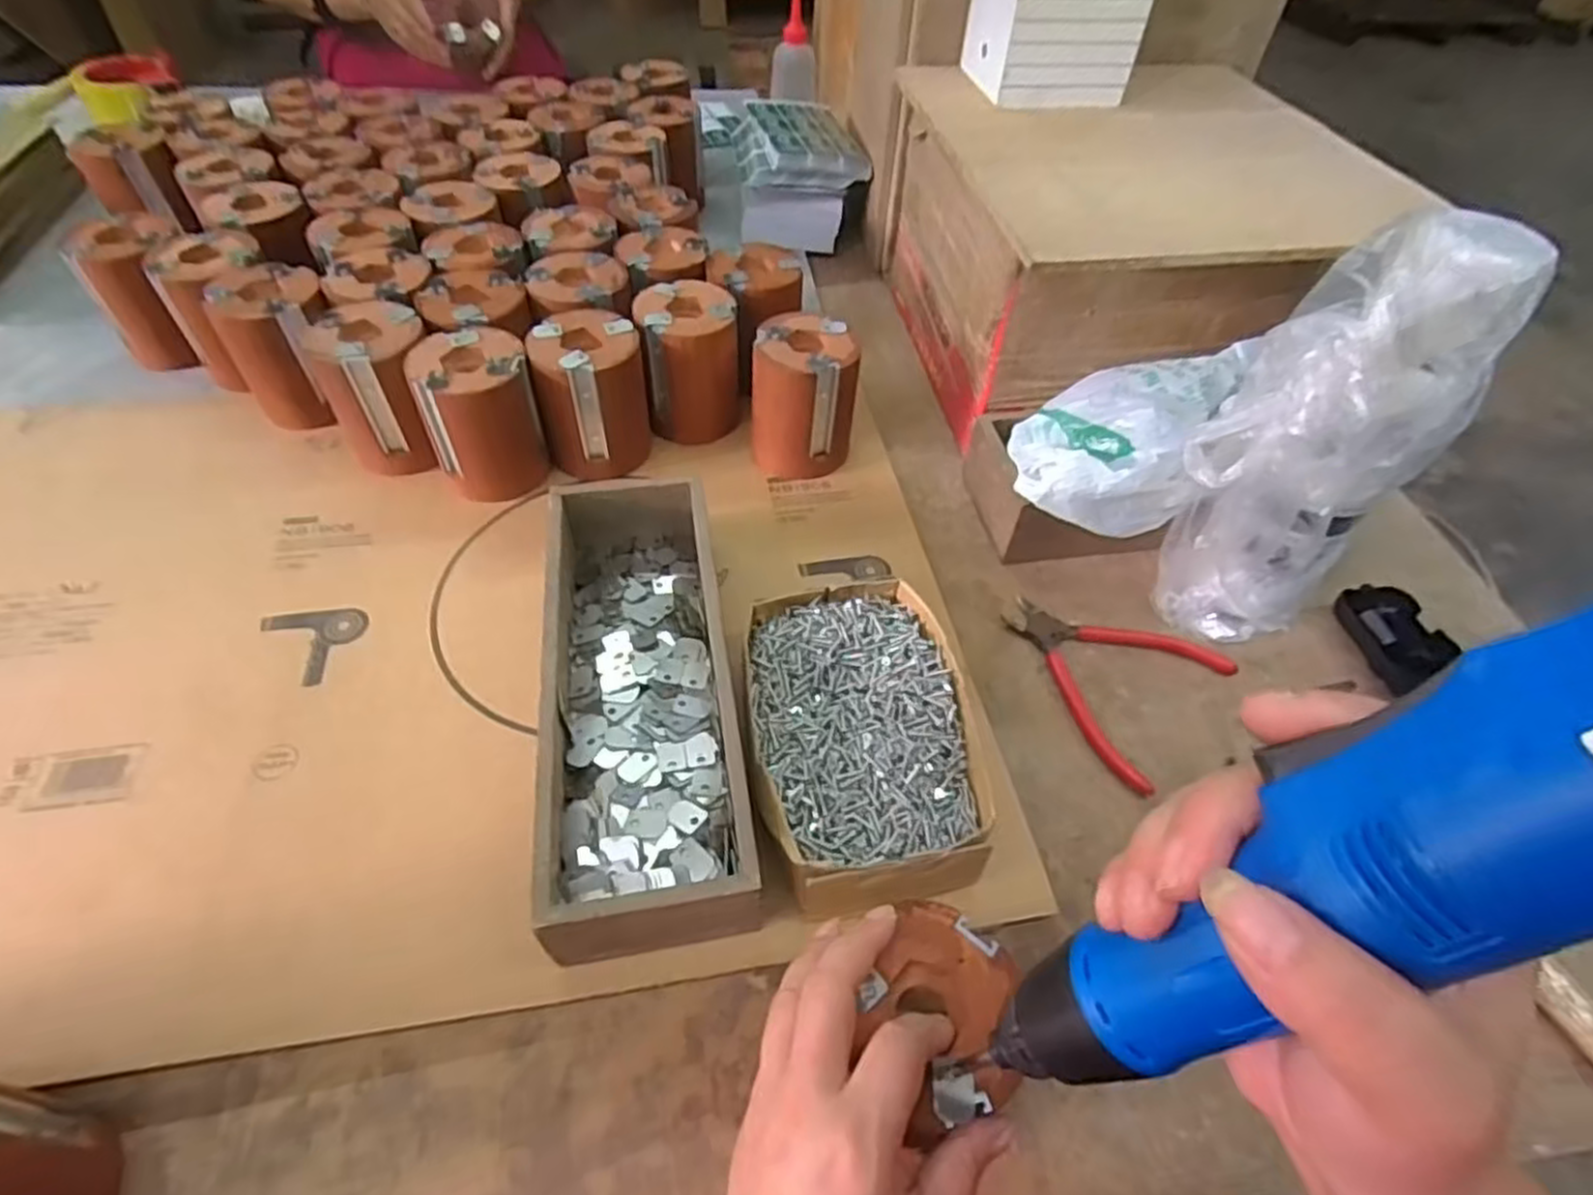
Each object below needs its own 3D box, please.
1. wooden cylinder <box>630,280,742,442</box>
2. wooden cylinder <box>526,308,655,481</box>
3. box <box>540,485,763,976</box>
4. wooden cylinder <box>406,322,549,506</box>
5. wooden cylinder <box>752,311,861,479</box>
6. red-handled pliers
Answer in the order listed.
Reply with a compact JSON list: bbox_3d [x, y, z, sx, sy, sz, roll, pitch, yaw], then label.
[{"bbox_3d":[-0.083,-0.185,0.621,0.074,0.103,0.076,-5,51,-6],"label":"wooden cylinder"},{"bbox_3d":[-0.154,-0.153,0.589,0.076,0.100,0.075,-5,51,-6],"label":"wooden cylinder"},{"bbox_3d":[-0.089,0.051,0.449,0.098,0.068,0.300,-7,51,-8],"label":"box"},{"bbox_3d":[-0.228,-0.132,0.568,0.076,0.097,0.076,-13,52,-13],"label":"wooden cylinder"},{"bbox_3d":[0.007,-0.156,0.602,0.080,0.101,0.075,4,50,1],"label":"wooden cylinder"},{"bbox_3d":[0.200,0.047,0.513,0.132,0.011,0.127,35,57,24],"label":"red-handled pliers"}]

